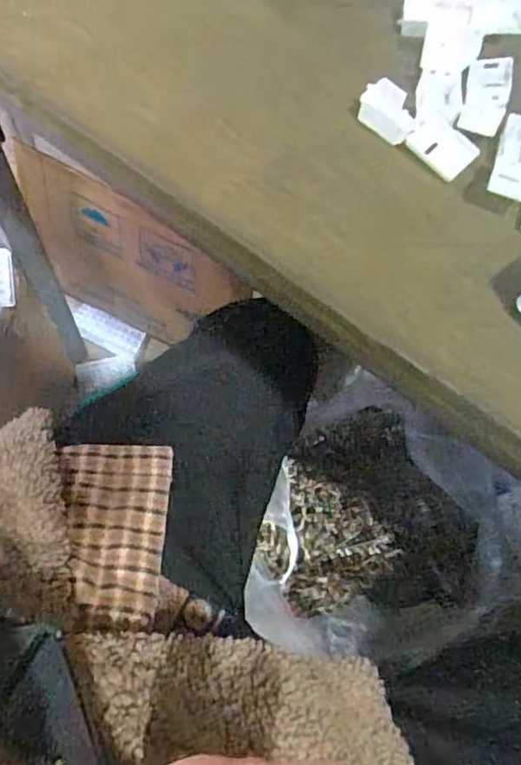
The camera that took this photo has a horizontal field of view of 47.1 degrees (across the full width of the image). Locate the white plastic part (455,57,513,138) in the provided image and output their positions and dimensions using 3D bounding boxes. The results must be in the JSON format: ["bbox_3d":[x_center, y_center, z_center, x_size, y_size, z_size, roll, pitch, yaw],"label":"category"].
[{"bbox_3d":[0.105,-0.135,0.278,0.020,0.006,0.055,18,66,5],"label":"white plastic part"}]

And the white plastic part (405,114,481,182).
[{"bbox_3d":[0.081,-0.105,0.266,0.027,0.007,0.021,40,70,14],"label":"white plastic part"}]

